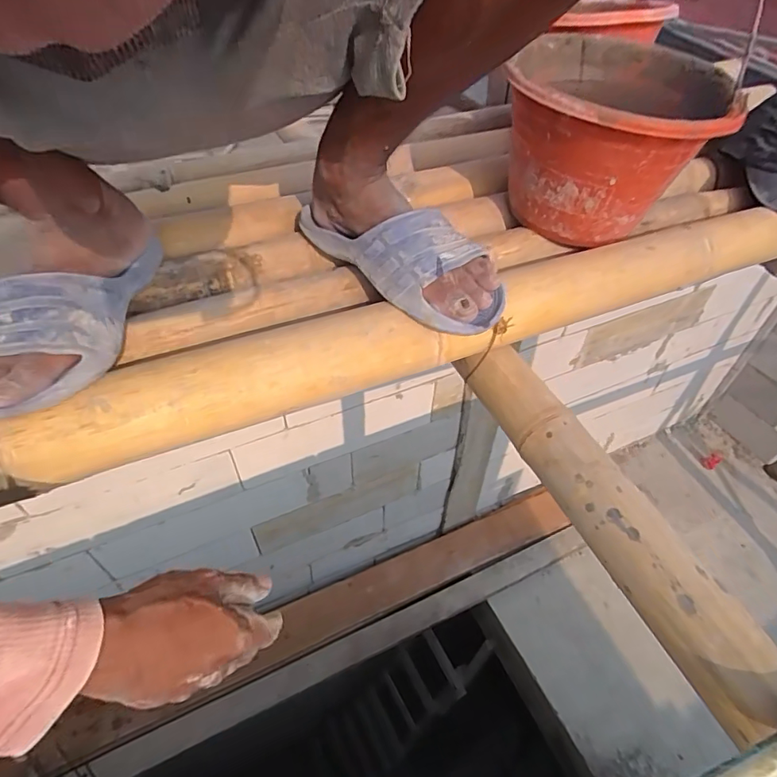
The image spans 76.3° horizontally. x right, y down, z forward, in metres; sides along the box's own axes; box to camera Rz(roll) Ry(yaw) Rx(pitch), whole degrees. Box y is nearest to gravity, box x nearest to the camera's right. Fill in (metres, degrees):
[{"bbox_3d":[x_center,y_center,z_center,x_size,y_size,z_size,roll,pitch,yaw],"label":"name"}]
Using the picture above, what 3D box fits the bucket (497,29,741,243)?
[{"bbox_3d":[0.246,-0.273,0.567,0.220,0.161,0.242,26,50,20],"label":"bucket"}]

